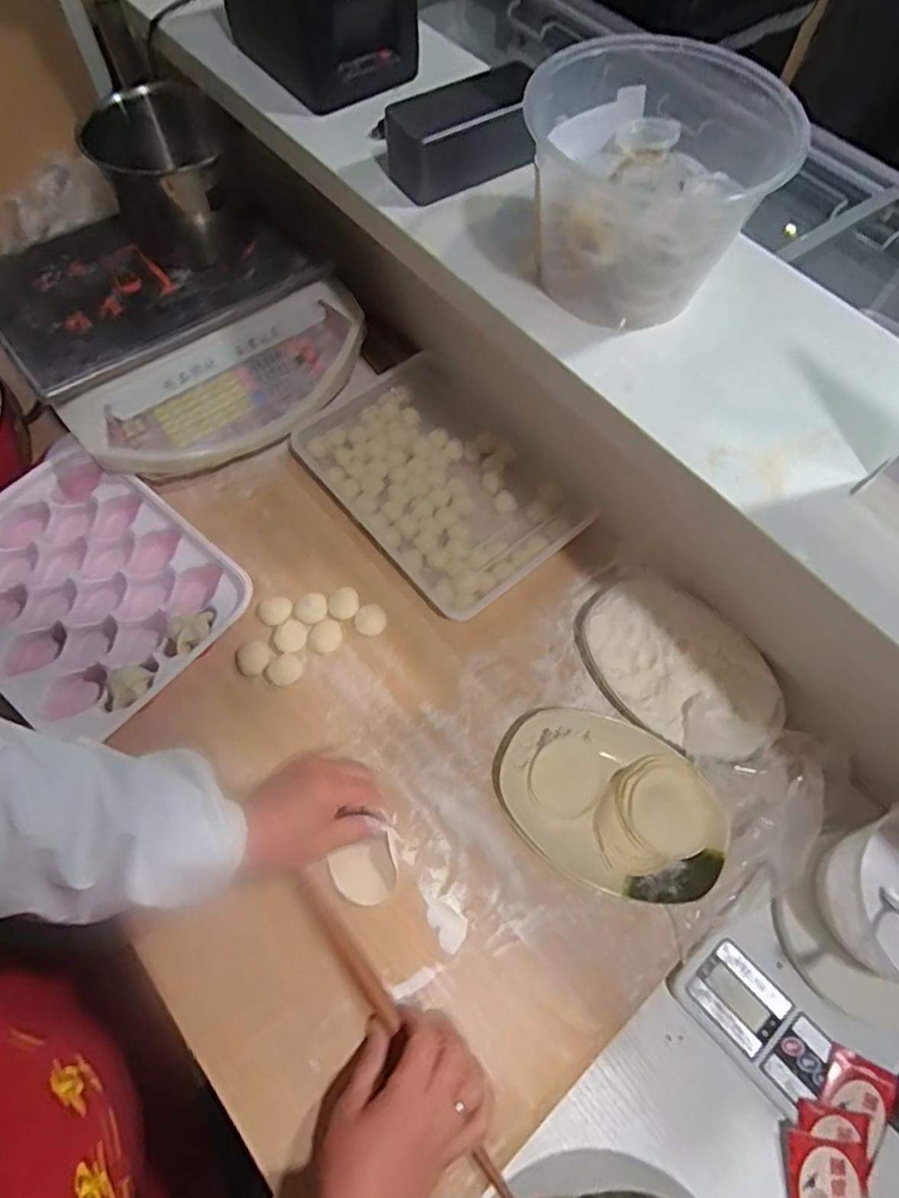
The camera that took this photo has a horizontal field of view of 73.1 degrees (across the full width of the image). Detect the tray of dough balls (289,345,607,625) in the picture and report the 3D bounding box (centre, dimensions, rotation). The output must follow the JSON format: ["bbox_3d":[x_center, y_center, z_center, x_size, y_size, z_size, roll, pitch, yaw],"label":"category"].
[{"bbox_3d":[-0.009,-0.129,0.662,0.199,0.034,0.288,-37,73,-17],"label":"tray of dough balls"}]

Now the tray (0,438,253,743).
[{"bbox_3d":[-0.355,-0.011,0.592,0.278,0.038,0.223,40,71,14],"label":"tray"}]

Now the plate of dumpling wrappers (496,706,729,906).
[{"bbox_3d":[0.140,0.174,0.526,0.192,0.031,0.132,26,68,8],"label":"plate of dumpling wrappers"}]

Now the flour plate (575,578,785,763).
[{"bbox_3d":[0.215,0.064,0.572,0.195,0.046,0.131,34,69,11],"label":"flour plate"}]

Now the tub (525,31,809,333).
[{"bbox_3d":[0.131,-0.288,0.417,0.154,0.111,0.156,1,66,-2],"label":"tub"}]

